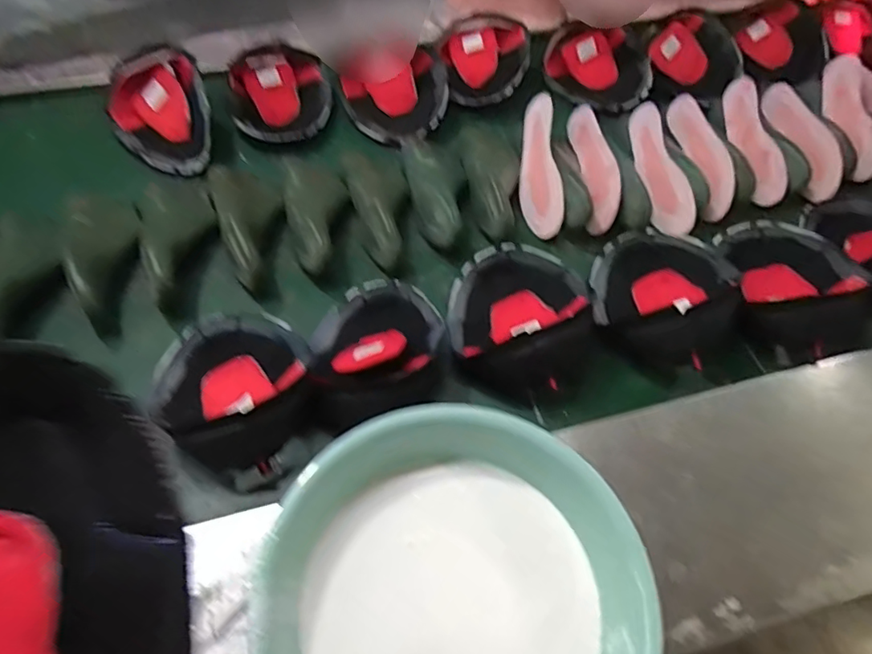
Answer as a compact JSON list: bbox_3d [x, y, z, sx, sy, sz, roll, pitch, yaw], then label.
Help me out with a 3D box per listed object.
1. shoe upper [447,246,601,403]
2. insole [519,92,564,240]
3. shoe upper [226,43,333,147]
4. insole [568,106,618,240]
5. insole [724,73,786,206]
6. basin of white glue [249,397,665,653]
[{"bbox_3d":[0.100,-0.019,0.711,0.166,0.085,0.219,-16,59,-14],"label":"shoe upper"},{"bbox_3d":[0.153,-0.239,0.853,0.013,0.071,0.226,9,72,-40],"label":"insole"},{"bbox_3d":[-0.252,-0.386,0.925,0.160,0.044,0.185,-7,57,-8],"label":"shoe upper"},{"bbox_3d":[0.233,-0.248,0.854,0.031,0.061,0.231,12,56,-28],"label":"insole"},{"bbox_3d":[0.503,-0.295,0.906,0.051,0.043,0.236,-3,70,-6],"label":"insole"},{"bbox_3d":[0.017,0.231,0.478,0.293,0.107,0.300,2,57,-3],"label":"basin of white glue"}]

